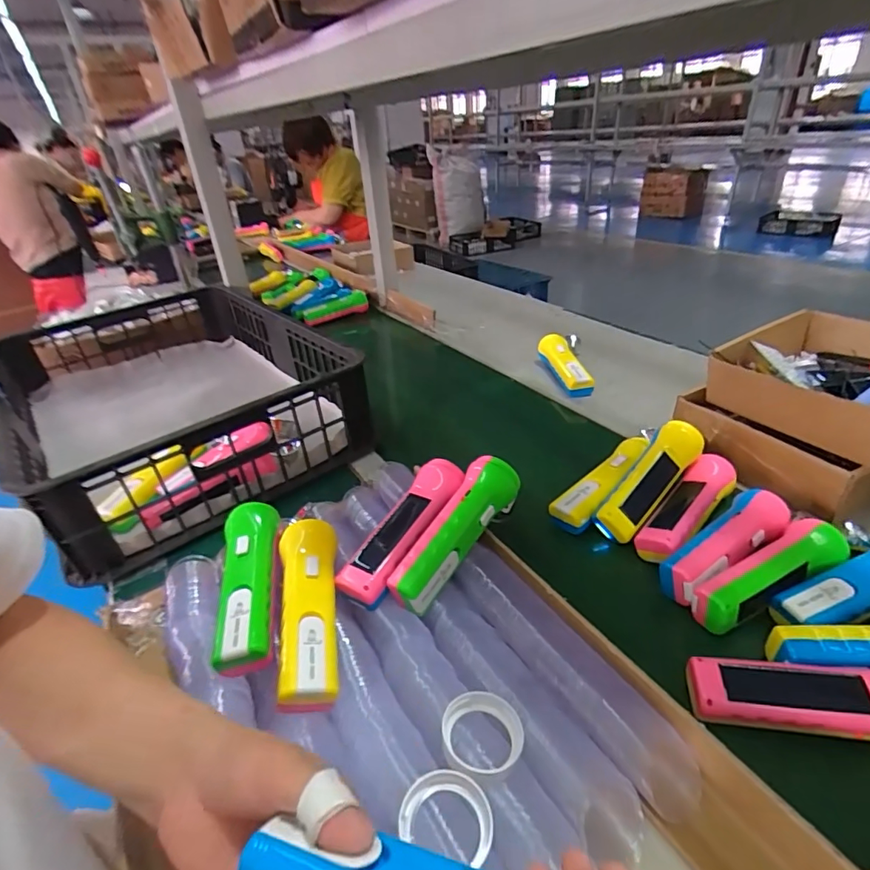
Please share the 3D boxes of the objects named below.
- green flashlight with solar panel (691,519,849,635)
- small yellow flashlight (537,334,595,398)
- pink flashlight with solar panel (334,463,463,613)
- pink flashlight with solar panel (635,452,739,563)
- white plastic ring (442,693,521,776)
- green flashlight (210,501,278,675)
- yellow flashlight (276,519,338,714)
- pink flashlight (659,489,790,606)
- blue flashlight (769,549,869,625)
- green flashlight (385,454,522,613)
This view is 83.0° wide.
[{"bbox_3d":[0.307,0.127,0.447,0.158,0.040,0.043,-19,35,-20],"label":"green flashlight with solar panel"},{"bbox_3d":[0.218,-0.116,0.839,0.042,0.051,0.175,-8,33,-3],"label":"small yellow flashlight"},{"bbox_3d":[-0.027,0.084,0.454,0.044,0.029,0.157,17,52,30],"label":"pink flashlight with solar panel"},{"bbox_3d":[0.270,0.076,0.525,0.161,0.035,0.045,-32,41,-34],"label":"pink flashlight with solar panel"},{"bbox_3d":[0.033,0.202,0.333,0.053,0.022,0.052,-4,33,3],"label":"white plastic ring"},{"bbox_3d":[-0.161,0.130,0.430,0.043,0.053,0.152,-11,33,-8],"label":"green flashlight"},{"bbox_3d":[-0.099,0.143,0.403,0.047,0.053,0.159,-10,33,-7],"label":"yellow flashlight"},{"bbox_3d":[0.287,0.105,0.479,0.166,0.034,0.046,-25,38,-27],"label":"pink flashlight"},{"bbox_3d":[0.376,0.133,0.433,0.164,0.046,0.044,-14,34,-12],"label":"blue flashlight"},{"bbox_3d":[0.018,0.085,0.445,0.048,0.039,0.159,20,53,33],"label":"green flashlight"}]

